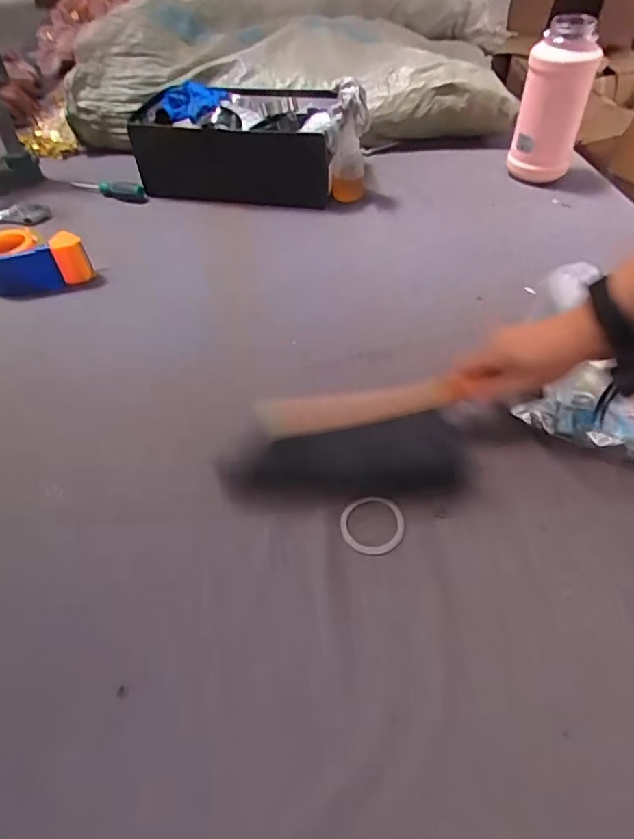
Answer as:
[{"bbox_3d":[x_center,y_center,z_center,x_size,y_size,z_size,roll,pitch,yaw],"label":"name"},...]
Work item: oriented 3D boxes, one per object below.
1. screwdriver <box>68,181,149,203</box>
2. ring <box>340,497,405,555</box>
[{"bbox_3d":[-0.400,-0.442,1.027,0.187,0.031,0.030,25,55,25],"label":"screwdriver"},{"bbox_3d":[0.050,0.094,0.483,0.056,0.007,0.054,-3,48,3],"label":"ring"}]

